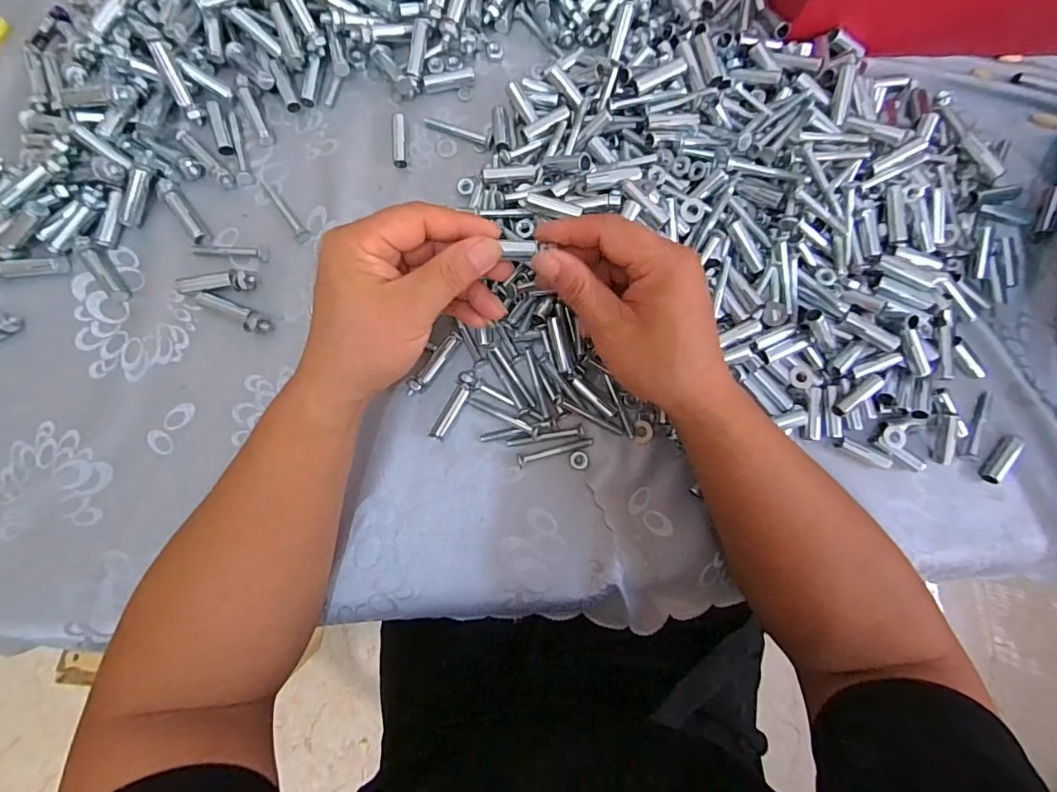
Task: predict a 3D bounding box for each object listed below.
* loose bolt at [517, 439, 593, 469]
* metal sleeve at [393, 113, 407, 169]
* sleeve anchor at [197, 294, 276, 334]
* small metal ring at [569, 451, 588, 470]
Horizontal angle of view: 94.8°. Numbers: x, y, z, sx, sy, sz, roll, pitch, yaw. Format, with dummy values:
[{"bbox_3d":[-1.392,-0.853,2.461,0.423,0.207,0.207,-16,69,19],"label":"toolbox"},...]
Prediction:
[{"bbox_3d":[0.020,0.041,0.350,0.055,0.006,0.009,-12,83,-4],"label":"loose bolt"},{"bbox_3d":[-0.099,-0.196,0.374,0.010,0.011,0.042,-5,83,-3],"label":"metal sleeve"},{"bbox_3d":[-0.212,-0.060,0.349,0.054,0.013,0.013,27,82,1],"label":"sleeve anchor"},{"bbox_3d":[0.036,0.047,0.351,0.013,0.004,0.013,0,83,-2],"label":"small metal ring"}]

